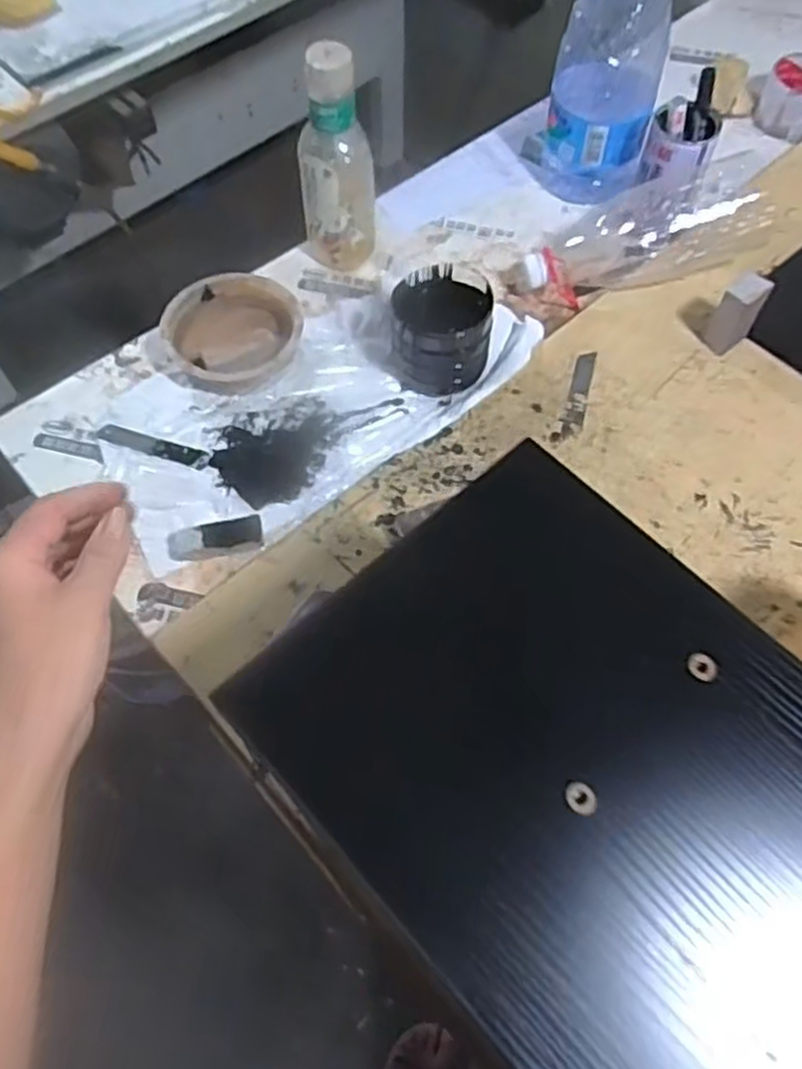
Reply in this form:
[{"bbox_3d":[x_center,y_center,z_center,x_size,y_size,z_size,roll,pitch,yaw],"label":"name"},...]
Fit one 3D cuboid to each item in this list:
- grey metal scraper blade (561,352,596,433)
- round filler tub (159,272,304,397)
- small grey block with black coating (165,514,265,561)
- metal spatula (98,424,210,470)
[{"bbox_3d":[0.163,-0.129,0.709,0.018,0.004,0.098,15,63,8],"label":"grey metal scraper blade"},{"bbox_3d":[-0.154,-0.191,0.726,0.121,0.029,0.127,0,61,0],"label":"round filler tub"},{"bbox_3d":[-0.151,0.004,0.628,0.076,0.015,0.029,-12,62,-6],"label":"small grey block with black coating"},{"bbox_3d":[-0.218,-0.079,0.686,0.099,0.006,0.019,16,63,9],"label":"metal spatula"}]

